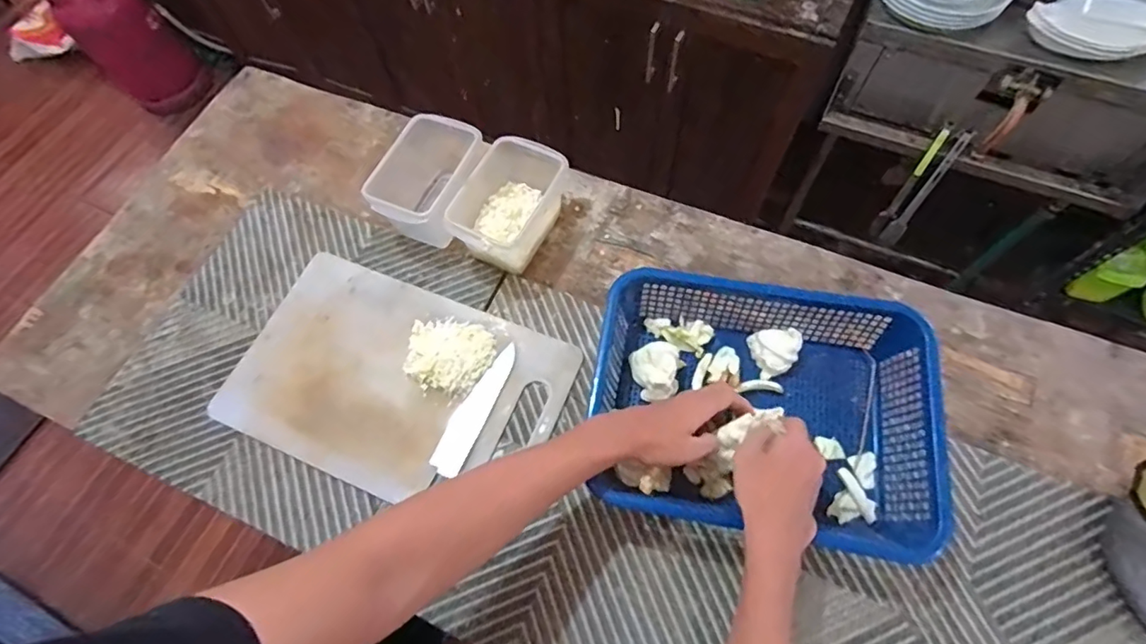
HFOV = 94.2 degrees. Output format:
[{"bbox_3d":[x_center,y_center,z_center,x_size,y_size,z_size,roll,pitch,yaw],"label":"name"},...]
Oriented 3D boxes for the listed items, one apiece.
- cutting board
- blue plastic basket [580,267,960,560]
[{"bbox_3d":[-0.215,0.073,0.652,0.395,0.010,0.247,20,67,11],"label":"cutting board"},{"bbox_3d":[0.194,0.092,0.575,0.336,0.101,0.252,10,66,7],"label":"blue plastic basket"}]

